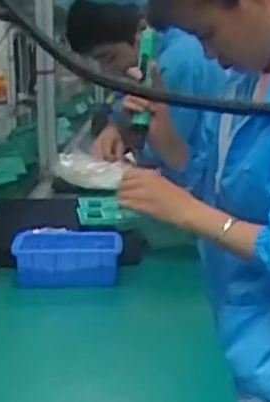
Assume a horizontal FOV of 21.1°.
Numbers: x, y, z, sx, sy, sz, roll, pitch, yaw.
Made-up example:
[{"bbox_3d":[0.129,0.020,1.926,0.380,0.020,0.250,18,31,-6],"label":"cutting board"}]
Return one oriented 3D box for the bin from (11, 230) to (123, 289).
[{"bbox_3d":[-0.093,0.078,1.029,0.148,0.053,0.124,-1,11,-1],"label":"bin"}]

